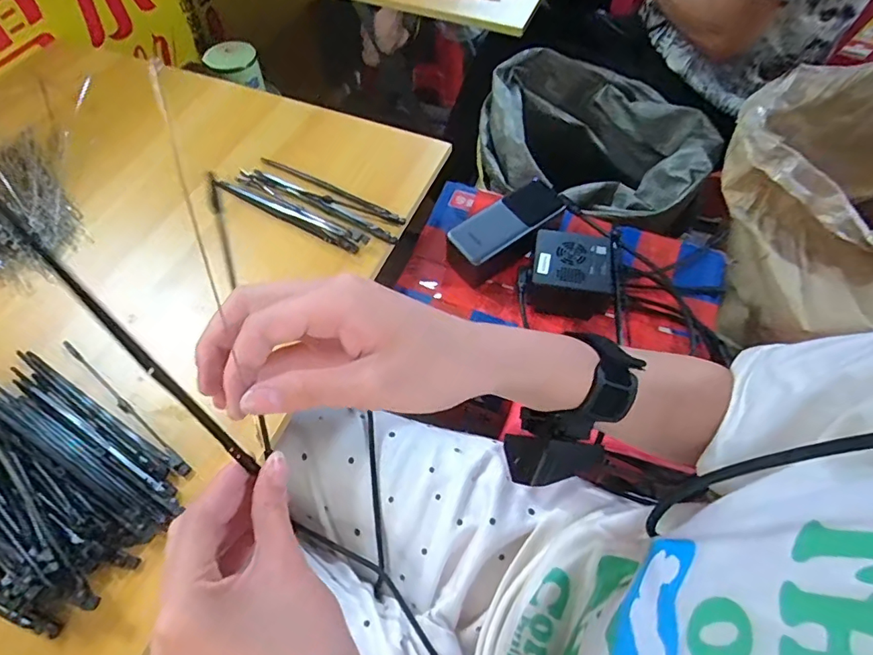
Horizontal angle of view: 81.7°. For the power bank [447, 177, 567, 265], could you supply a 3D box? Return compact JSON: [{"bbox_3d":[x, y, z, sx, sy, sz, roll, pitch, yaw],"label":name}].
[{"bbox_3d":[0.078,-0.114,0.535,0.128,0.018,0.054,-32,63,-18],"label":"power bank"}]

